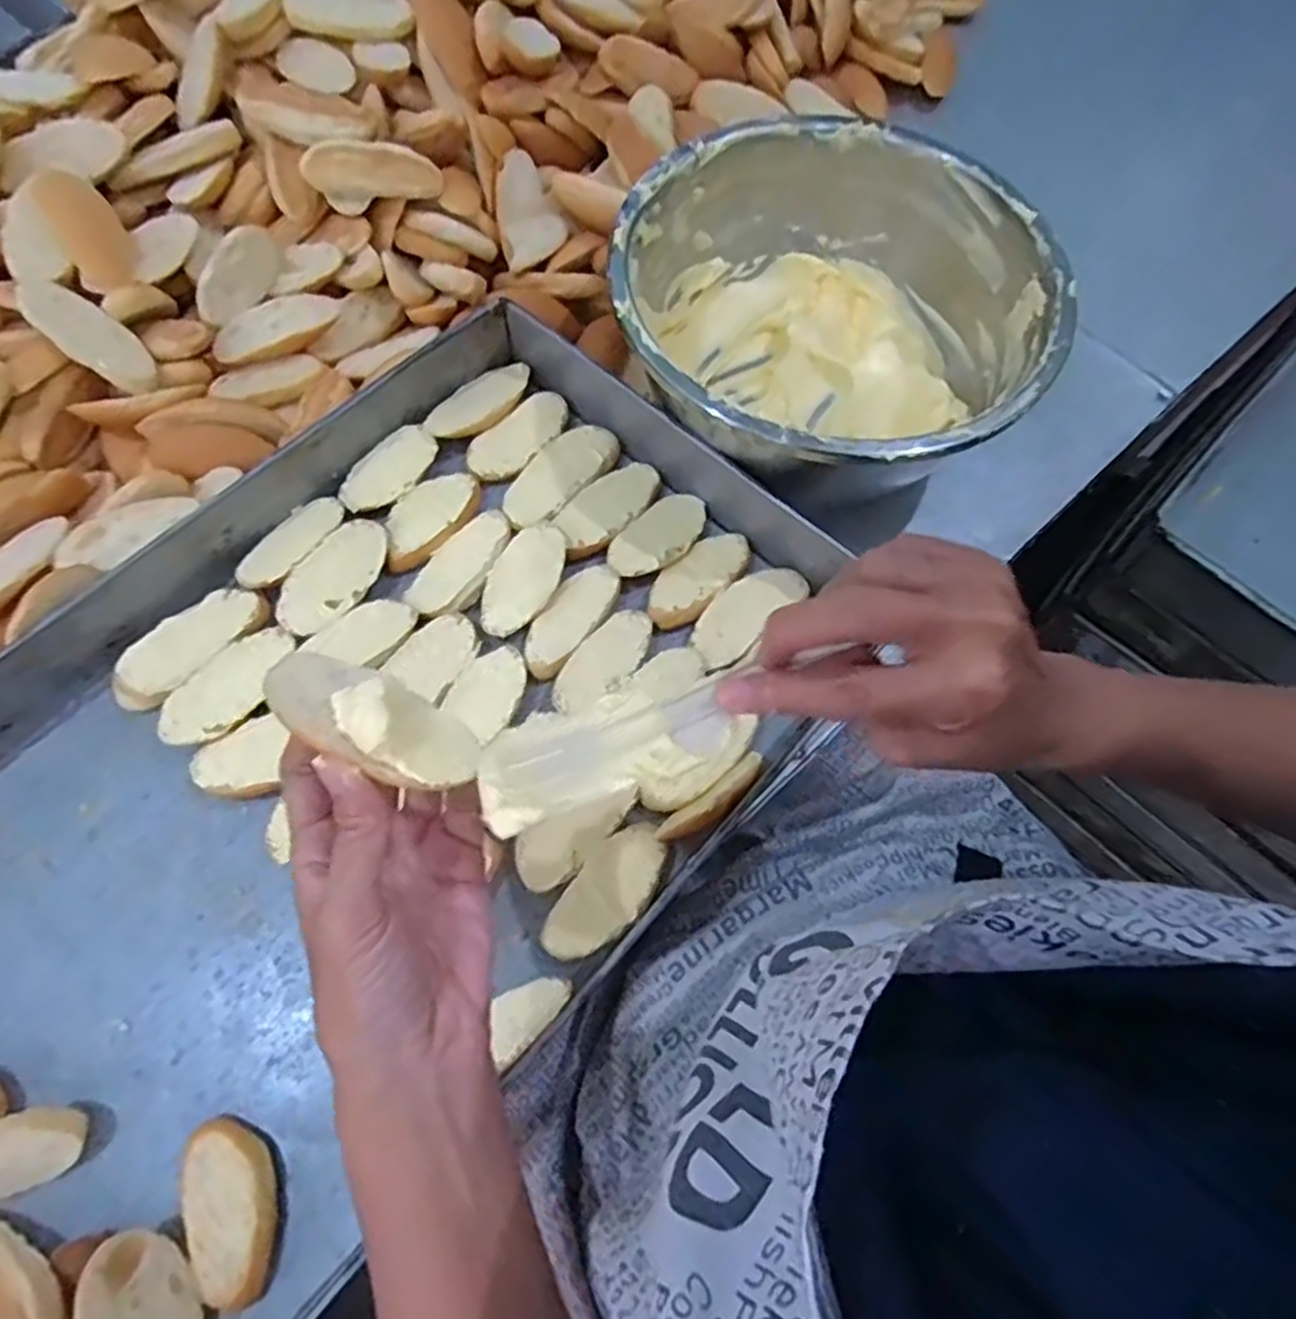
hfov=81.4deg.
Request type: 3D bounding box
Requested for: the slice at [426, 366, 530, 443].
[{"bbox_3d":[-0.121,-0.187,0.549,0.081,0.017,0.044,-37,74,-16],"label":"slice"}]

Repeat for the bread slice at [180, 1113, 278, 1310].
[{"bbox_3d":[-0.205,0.269,0.368,0.039,0.015,0.079,-21,70,-11],"label":"bread slice"}]

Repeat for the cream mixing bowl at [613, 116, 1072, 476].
[{"bbox_3d":[0.119,-0.225,0.524,0.275,0.115,0.277,1,67,-2],"label":"cream mixing bowl"}]

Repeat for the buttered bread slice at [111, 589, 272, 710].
[{"bbox_3d":[-0.288,-0.010,0.475,0.043,0.012,0.100,43,72,14],"label":"buttered bread slice"}]

